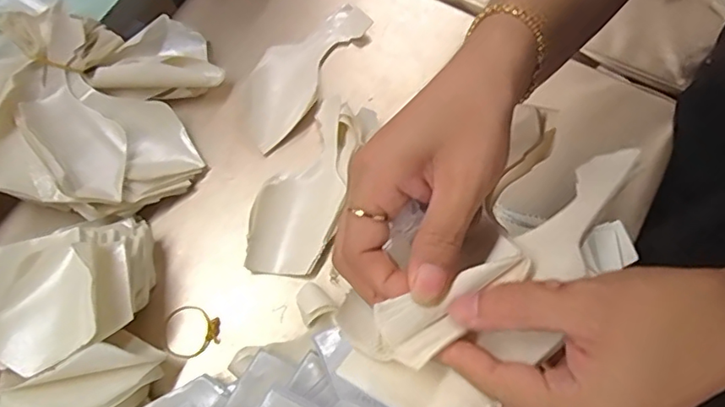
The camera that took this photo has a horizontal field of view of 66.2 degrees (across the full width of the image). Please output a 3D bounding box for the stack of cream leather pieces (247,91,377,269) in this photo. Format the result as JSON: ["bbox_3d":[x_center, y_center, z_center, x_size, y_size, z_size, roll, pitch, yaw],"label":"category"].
[{"bbox_3d":[-0.050,-0.019,0.526,0.077,0.013,0.183,18,71,7],"label":"stack of cream leather pieces"}]

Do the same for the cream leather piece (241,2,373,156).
[{"bbox_3d":[-0.069,-0.141,0.575,0.076,0.011,0.182,29,72,11],"label":"cream leather piece"}]

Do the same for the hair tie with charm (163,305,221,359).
[{"bbox_3d":[-0.150,0.112,0.488,0.049,0.007,0.046,0,69,1],"label":"hair tie with charm"}]

